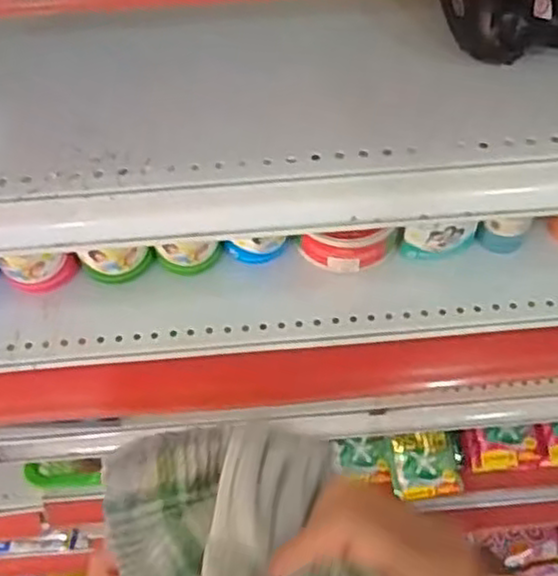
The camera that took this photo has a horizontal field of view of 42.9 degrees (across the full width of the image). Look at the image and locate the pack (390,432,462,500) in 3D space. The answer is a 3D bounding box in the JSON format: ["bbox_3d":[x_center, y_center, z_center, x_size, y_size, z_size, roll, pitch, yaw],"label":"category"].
[{"bbox_3d":[0.160,0.195,0.783,0.071,0.009,0.069,-8,83,2],"label":"pack"}]

